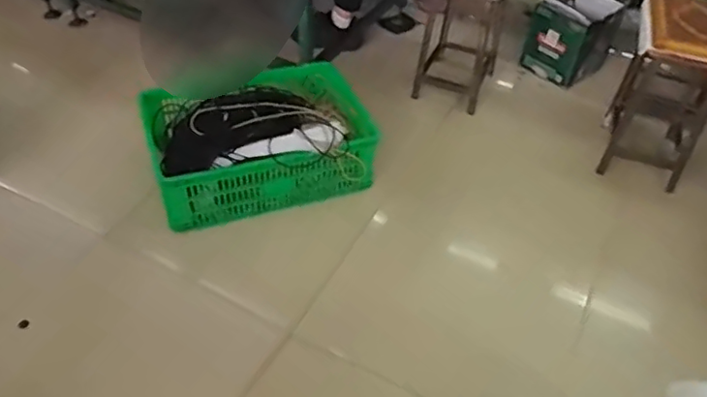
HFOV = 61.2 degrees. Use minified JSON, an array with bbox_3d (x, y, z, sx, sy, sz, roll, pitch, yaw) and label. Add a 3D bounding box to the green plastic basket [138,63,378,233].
[{"bbox_3d":[-0.293,-0.216,1.814,0.652,0.253,0.514,-11,45,-14],"label":"green plastic basket"}]

